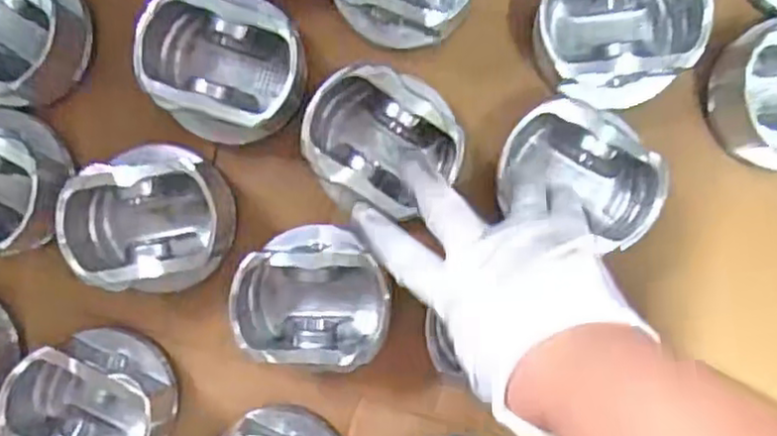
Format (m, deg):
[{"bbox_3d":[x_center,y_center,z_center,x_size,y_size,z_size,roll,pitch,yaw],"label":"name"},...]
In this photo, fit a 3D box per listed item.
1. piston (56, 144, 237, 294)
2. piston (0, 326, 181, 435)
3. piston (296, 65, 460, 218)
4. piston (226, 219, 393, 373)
[{"bbox_3d":[-0.150,-0.001,0.436,0.090,0.062,0.089,0,93,2],"label":"piston"},{"bbox_3d":[-0.193,0.118,0.444,0.101,0.056,0.088,32,93,0],"label":"piston"},{"bbox_3d":[-0.003,-0.046,0.425,0.092,0.057,0.084,0,93,2],"label":"piston"},{"bbox_3d":[-0.046,0.047,0.435,0.091,0.066,0.081,7,93,2],"label":"piston"}]

